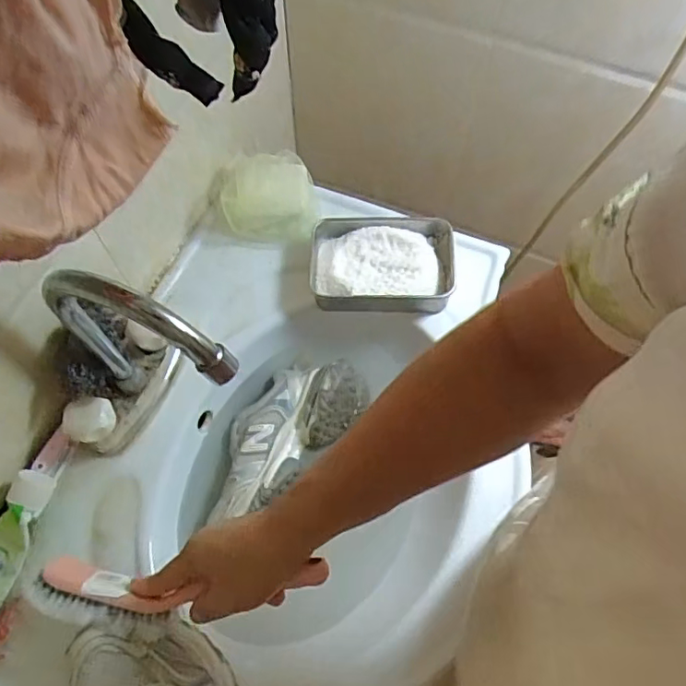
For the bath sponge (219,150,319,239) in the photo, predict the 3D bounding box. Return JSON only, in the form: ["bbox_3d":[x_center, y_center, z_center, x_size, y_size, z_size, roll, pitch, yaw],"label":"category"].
[{"bbox_3d":[-0.084,-0.165,0.636,0.101,0.046,0.105,-6,65,-4],"label":"bath sponge"}]

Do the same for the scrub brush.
[{"bbox_3d":[-0.121,0.179,0.417,0.228,0.025,0.044,-7,64,13],"label":"scrub brush"}]

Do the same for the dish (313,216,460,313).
[{"bbox_3d":[0.043,-0.081,0.604,0.149,0.041,0.106,0,65,-1],"label":"dish"}]

